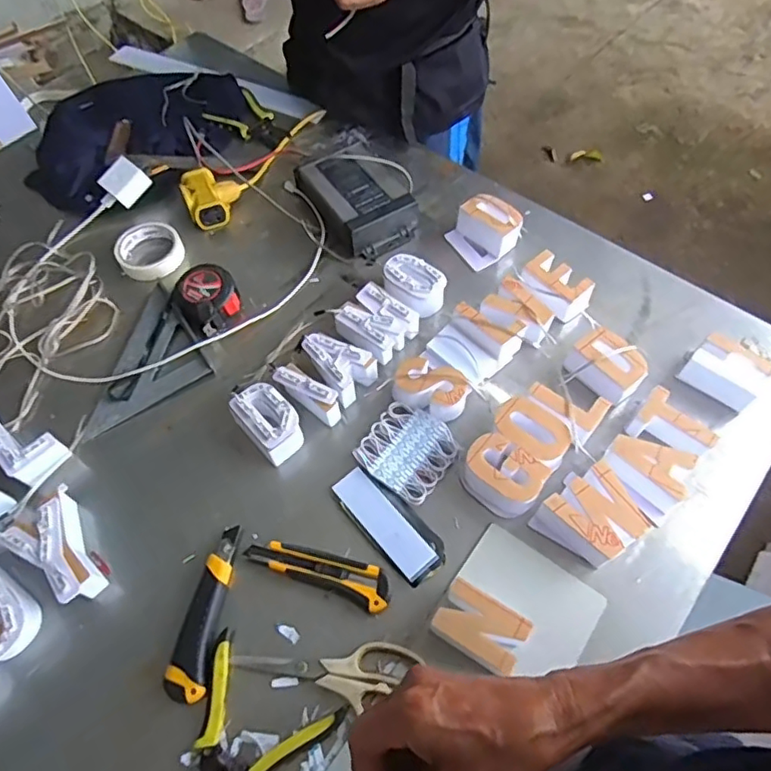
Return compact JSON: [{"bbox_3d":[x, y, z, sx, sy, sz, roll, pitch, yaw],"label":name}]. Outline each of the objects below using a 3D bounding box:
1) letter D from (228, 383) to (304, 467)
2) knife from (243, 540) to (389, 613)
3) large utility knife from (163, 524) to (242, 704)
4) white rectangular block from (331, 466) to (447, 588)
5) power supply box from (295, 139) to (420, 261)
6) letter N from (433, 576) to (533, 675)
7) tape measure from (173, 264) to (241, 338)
[{"bbox_3d":[-0.138,0.044,0.684,0.060,0.054,0.088,-38,67,-19],"label":"letter D"},{"bbox_3d":[-0.070,0.192,0.607,0.152,0.018,0.038,17,62,10],"label":"knife"},{"bbox_3d":[-0.183,0.226,0.591,0.038,0.018,0.166,4,61,3],"label":"large utility knife"},{"bbox_3d":[0.004,0.149,0.636,0.056,0.007,0.141,-39,67,-19],"label":"white rectangular block"},{"bbox_3d":[-0.038,-0.280,0.859,0.121,0.057,0.179,-27,63,-14],"label":"power supply box"},{"bbox_3d":[0.091,0.234,0.563,0.081,0.047,0.057,29,65,16],"label":"letter N"},{"bbox_3d":[-0.237,-0.116,0.780,0.079,0.035,0.093,-29,64,-15],"label":"tape measure"}]

